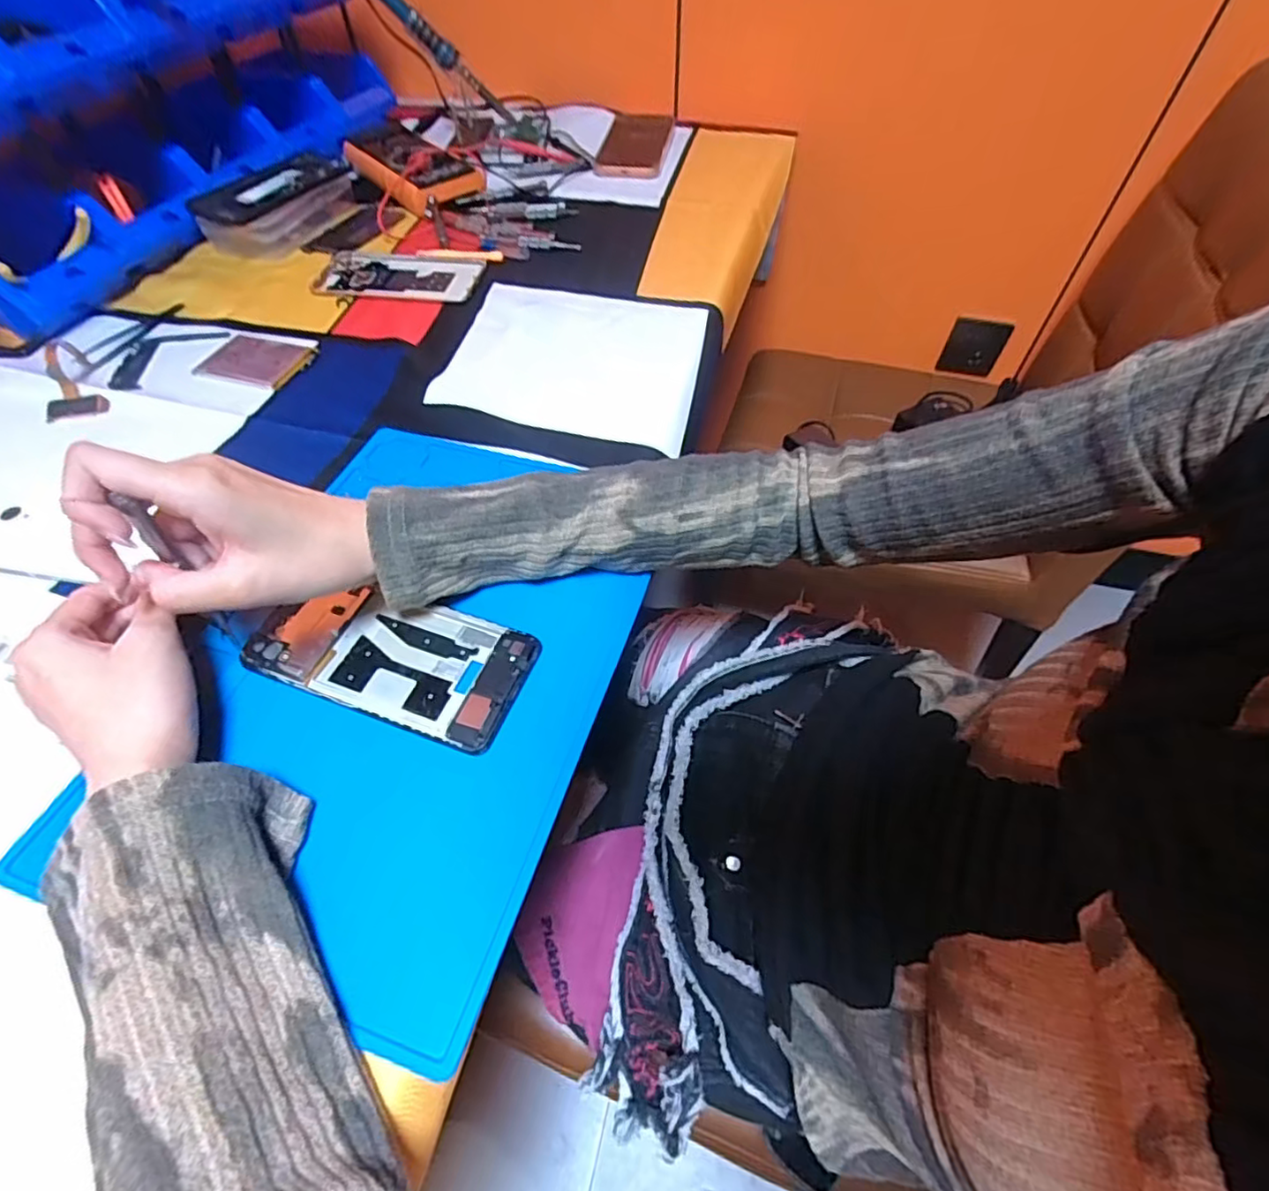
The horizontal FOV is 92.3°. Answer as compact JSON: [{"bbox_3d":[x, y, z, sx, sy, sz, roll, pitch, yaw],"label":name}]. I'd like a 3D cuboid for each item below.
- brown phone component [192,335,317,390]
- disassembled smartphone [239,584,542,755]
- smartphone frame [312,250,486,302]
[{"bbox_3d":[-0.313,-0.194,0.501,0.087,0.004,0.059,13,55,10],"label":"brown phone component"},{"bbox_3d":[-0.130,0.031,0.330,0.148,0.007,0.069,16,56,12],"label":"disassembled smartphone"},{"bbox_3d":[-0.230,-0.311,0.593,0.160,0.005,0.083,10,55,8],"label":"smartphone frame"}]

